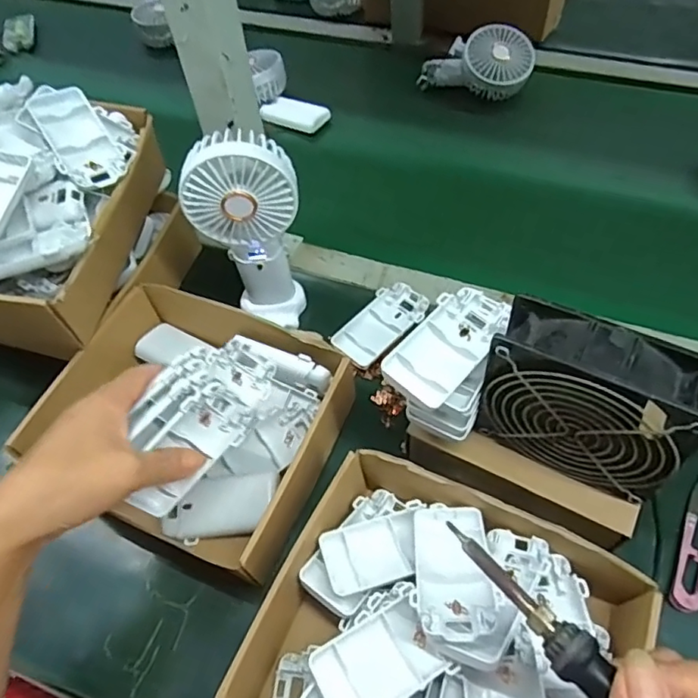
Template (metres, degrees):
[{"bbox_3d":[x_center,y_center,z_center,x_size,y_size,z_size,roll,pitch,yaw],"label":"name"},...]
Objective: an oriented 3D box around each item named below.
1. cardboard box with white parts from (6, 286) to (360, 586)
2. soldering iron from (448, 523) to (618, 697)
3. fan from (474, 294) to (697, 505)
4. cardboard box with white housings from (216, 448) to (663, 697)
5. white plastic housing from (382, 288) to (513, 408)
[{"bbox_3d":[-0.119,0.056,0.451,0.216,0.071,0.184,18,60,16],"label":"cardboard box with white parts"},{"bbox_3d":[0.119,0.153,0.227,0.019,0.015,0.210,-35,55,-18],"label":"soldering iron"},{"bbox_3d":[0.146,0.033,0.348,0.117,0.111,0.045,24,62,19],"label":"fan"},{"bbox_3d":[0.055,0.183,0.342,0.204,0.078,0.188,22,61,18],"label":"cardboard box with white housings"},{"bbox_3d":[0.068,-0.005,0.369,0.045,0.018,0.101,33,65,23],"label":"white plastic housing"}]

